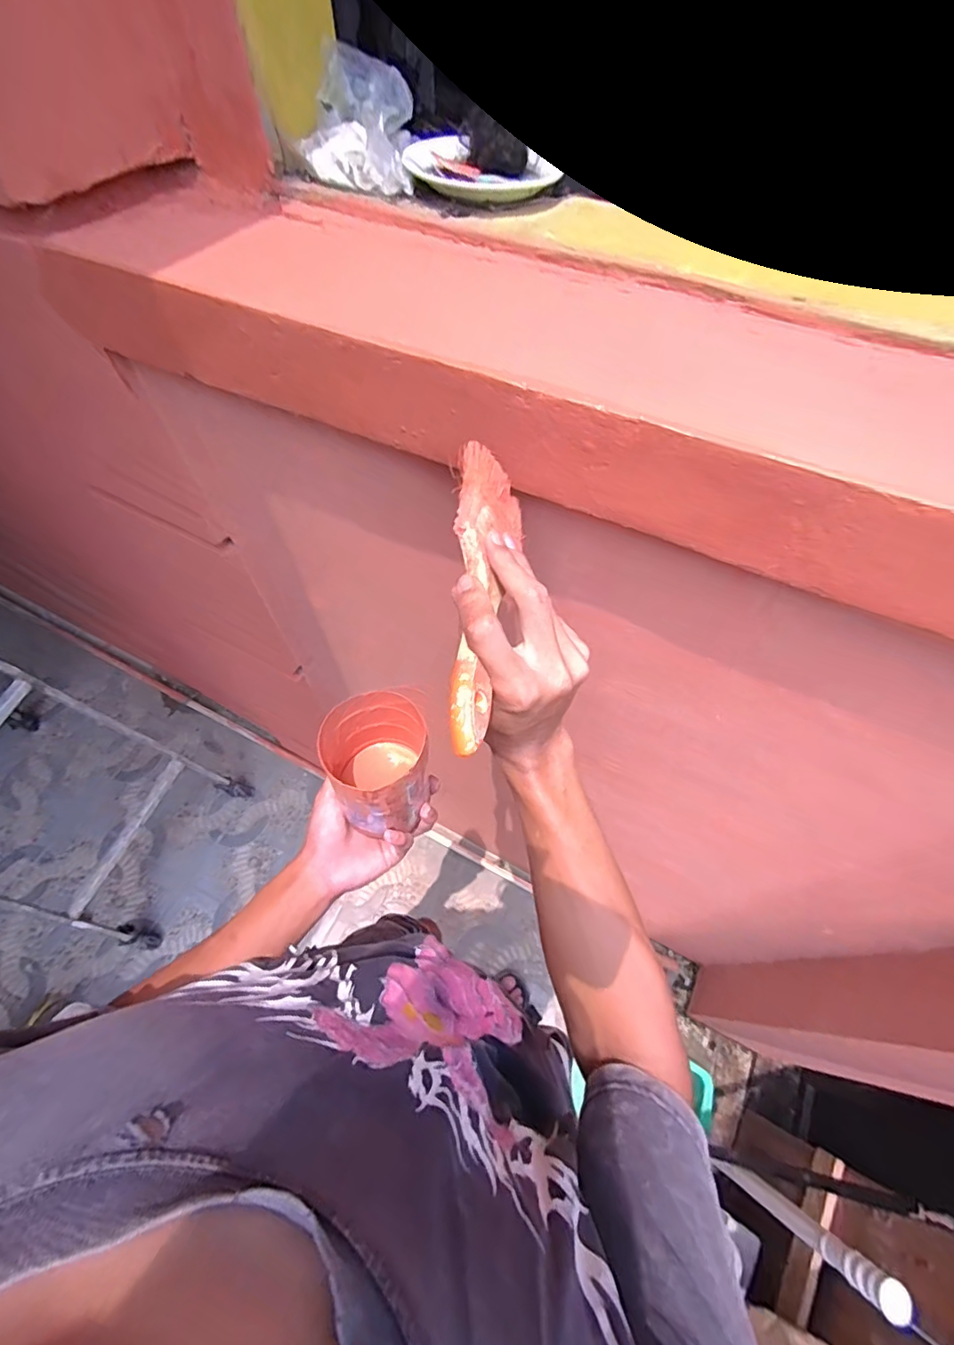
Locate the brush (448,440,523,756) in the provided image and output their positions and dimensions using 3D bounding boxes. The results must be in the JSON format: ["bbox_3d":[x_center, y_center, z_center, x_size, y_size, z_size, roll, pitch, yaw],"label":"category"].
[{"bbox_3d":[0.005,-0.048,0.302,0.013,0.056,0.201,-15,55,35],"label":"brush"}]

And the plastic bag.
[{"bbox_3d":[-0.105,-0.473,0.441,0.096,0.058,0.114,-3,59,-3],"label":"plastic bag"}]

